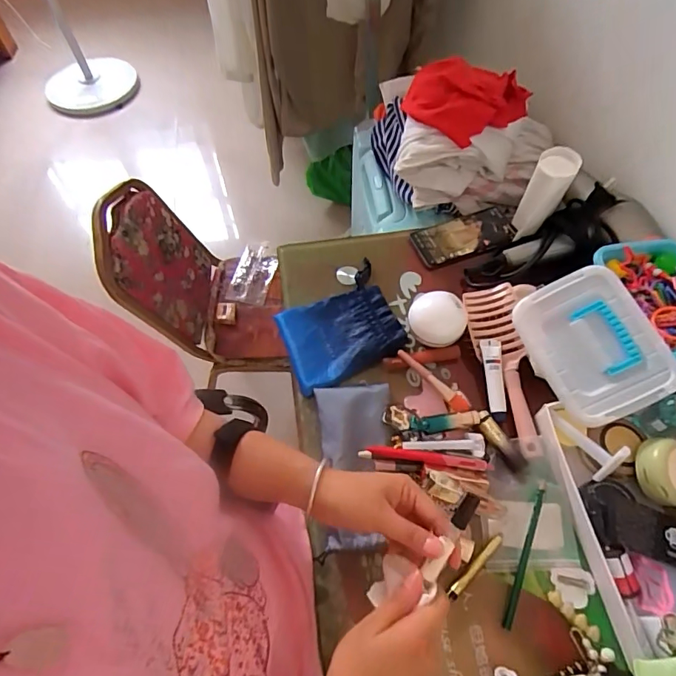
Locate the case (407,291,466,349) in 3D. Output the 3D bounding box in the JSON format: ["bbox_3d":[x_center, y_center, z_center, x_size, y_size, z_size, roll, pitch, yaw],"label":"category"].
[{"bbox_3d":[0.134,-0.025,0.631,0.074,0.024,0.074,-5,75,20],"label":"case"}]

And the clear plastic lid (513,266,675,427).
[{"bbox_3d":[0.300,0.008,0.553,0.128,0.014,0.170,-30,70,9],"label":"clear plastic lid"}]

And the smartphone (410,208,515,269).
[{"bbox_3d":[0.195,-0.160,0.737,0.155,0.016,0.080,-19,60,-8],"label":"smartphone"}]

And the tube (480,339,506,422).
[{"bbox_3d":[0.199,0.052,0.598,0.026,0.019,0.103,1,59,4],"label":"tube"}]

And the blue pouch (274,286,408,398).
[{"bbox_3d":[0.005,-0.006,0.642,0.152,0.013,0.125,-20,60,-9],"label":"blue pouch"}]

